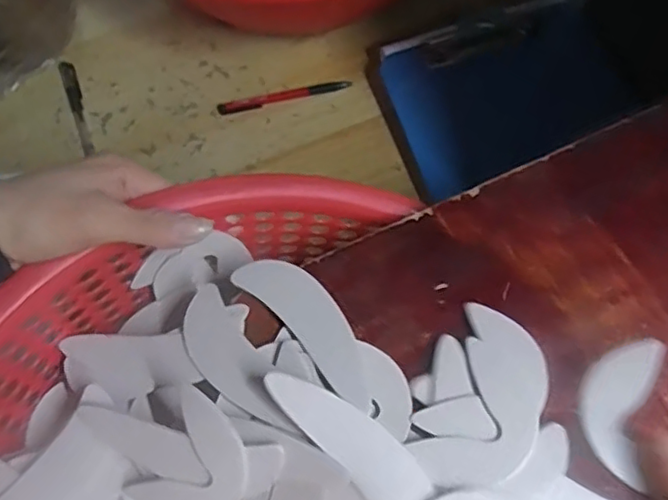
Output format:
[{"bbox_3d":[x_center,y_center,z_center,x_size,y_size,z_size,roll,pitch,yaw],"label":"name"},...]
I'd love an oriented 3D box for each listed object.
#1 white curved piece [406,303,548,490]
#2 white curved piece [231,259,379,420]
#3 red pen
[{"bbox_3d":[0.070,0.069,0.289,0.045,0.006,0.083,23,69,13],"label":"white curved piece"},{"bbox_3d":[-0.009,0.035,0.309,0.029,0.007,0.098,-40,70,-14],"label":"white curved piece"},{"bbox_3d":[-0.050,-0.157,0.647,0.135,0.009,0.017,-15,66,-3],"label":"red pen"}]

